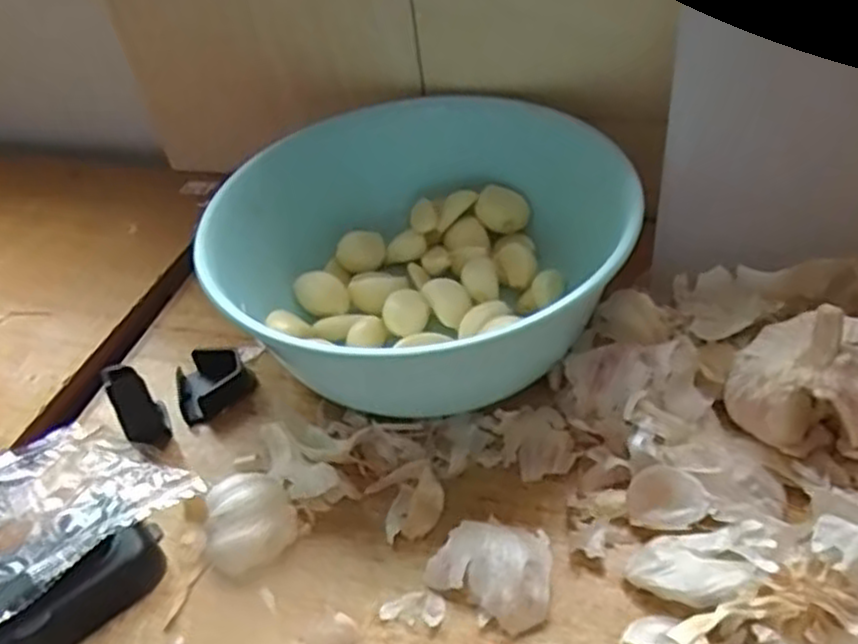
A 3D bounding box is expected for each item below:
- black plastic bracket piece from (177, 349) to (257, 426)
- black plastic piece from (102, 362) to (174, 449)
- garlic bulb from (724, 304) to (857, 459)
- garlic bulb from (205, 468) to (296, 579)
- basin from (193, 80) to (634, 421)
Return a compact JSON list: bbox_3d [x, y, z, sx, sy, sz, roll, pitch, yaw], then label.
[{"bbox_3d":[-0.106,0.028,0.378,0.037,0.020,0.029,-27,46,-21],"label":"black plastic bracket piece"},{"bbox_3d":[-0.134,0.040,0.357,0.021,0.044,0.012,-42,29,-27],"label":"black plastic piece"},{"bbox_3d":[0.153,0.021,0.300,0.063,0.048,0.045,22,50,28],"label":"garlic bulb"},{"bbox_3d":[-0.073,0.081,0.316,0.037,0.025,0.031,-23,45,-17],"label":"garlic bulb"},{"bbox_3d":[0.004,-0.039,0.381,0.163,0.075,0.190,24,51,29],"label":"basin"}]

